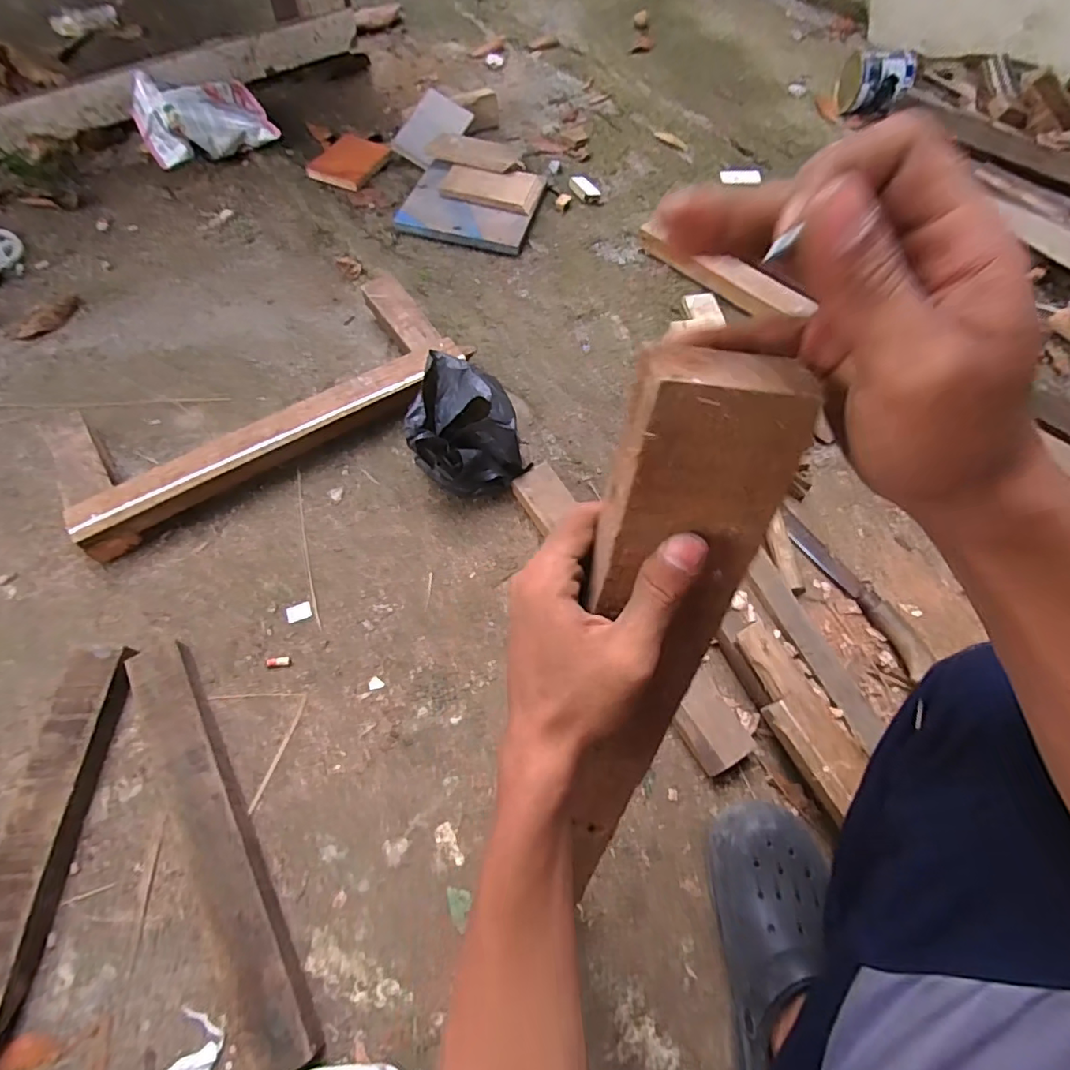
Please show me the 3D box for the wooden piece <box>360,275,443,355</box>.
[{"bbox_3d":[-0.222,-0.359,0.912,0.066,0.050,0.195,-32,69,-15],"label":"wooden piece"}]

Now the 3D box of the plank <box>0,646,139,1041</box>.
[{"bbox_3d":[-0.524,0.315,0.573,0.073,0.052,0.387,3,64,0],"label":"plank"}]

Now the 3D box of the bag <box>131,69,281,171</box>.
[{"bbox_3d":[-0.683,-0.859,1.115,0.250,0.119,0.153,-23,67,-12],"label":"bag"}]

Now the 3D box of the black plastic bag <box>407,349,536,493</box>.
[{"bbox_3d":[-0.101,-0.149,0.771,0.154,0.131,0.163,-13,65,-8],"label":"black plastic bag"}]

